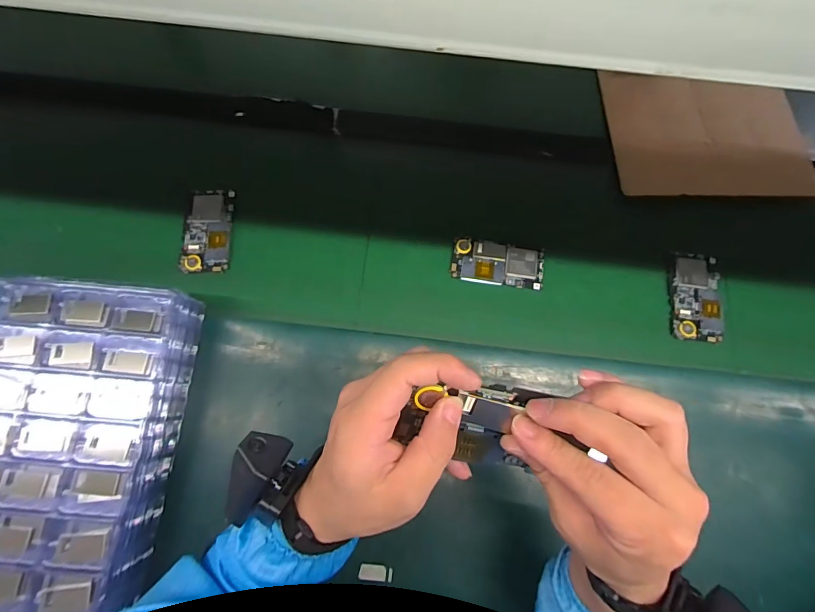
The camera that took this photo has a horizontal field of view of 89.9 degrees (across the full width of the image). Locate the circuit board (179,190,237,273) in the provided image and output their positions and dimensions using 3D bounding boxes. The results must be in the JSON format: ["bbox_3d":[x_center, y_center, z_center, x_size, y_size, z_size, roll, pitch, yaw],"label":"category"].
[{"bbox_3d":[-0.276,-0.105,0.566,0.063,0.011,0.121,-3,72,-2],"label":"circuit board"}]

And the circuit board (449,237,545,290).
[{"bbox_3d":[0.124,-0.058,0.562,0.125,0.006,0.061,7,72,2],"label":"circuit board"}]

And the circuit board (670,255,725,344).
[{"bbox_3d":[0.393,-0.013,0.555,0.062,0.006,0.123,8,72,2],"label":"circuit board"}]

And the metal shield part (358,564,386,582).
[{"bbox_3d":[-0.039,0.299,0.458,0.030,0.004,0.015,4,72,1],"label":"metal shield part"}]

